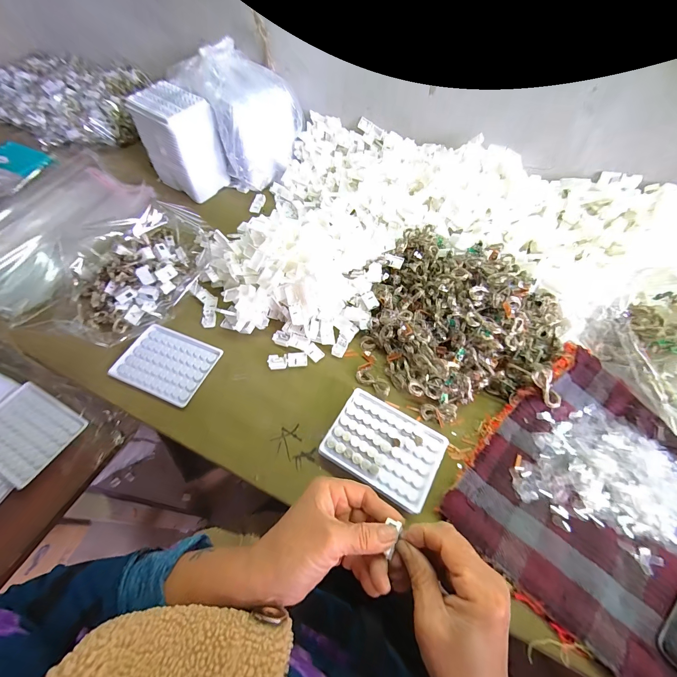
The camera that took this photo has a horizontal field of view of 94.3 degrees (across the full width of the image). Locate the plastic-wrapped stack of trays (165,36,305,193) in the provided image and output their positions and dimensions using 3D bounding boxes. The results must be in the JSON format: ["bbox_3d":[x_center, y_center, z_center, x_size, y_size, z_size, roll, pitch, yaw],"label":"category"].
[{"bbox_3d":[-0.193,-0.447,0.641,0.164,0.190,0.181,-37,65,-18],"label":"plastic-wrapped stack of trays"}]

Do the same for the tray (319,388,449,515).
[{"bbox_3d":[0.055,0.131,0.381,0.130,0.025,0.094,28,61,16],"label":"tray"}]

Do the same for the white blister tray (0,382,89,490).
[{"bbox_3d":[-0.417,0.122,0.414,0.126,0.006,0.093,25,60,14],"label":"white blister tray"}]

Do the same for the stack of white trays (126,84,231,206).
[{"bbox_3d":[-0.307,-0.379,0.621,0.127,0.159,0.102,36,67,21],"label":"stack of white trays"}]

